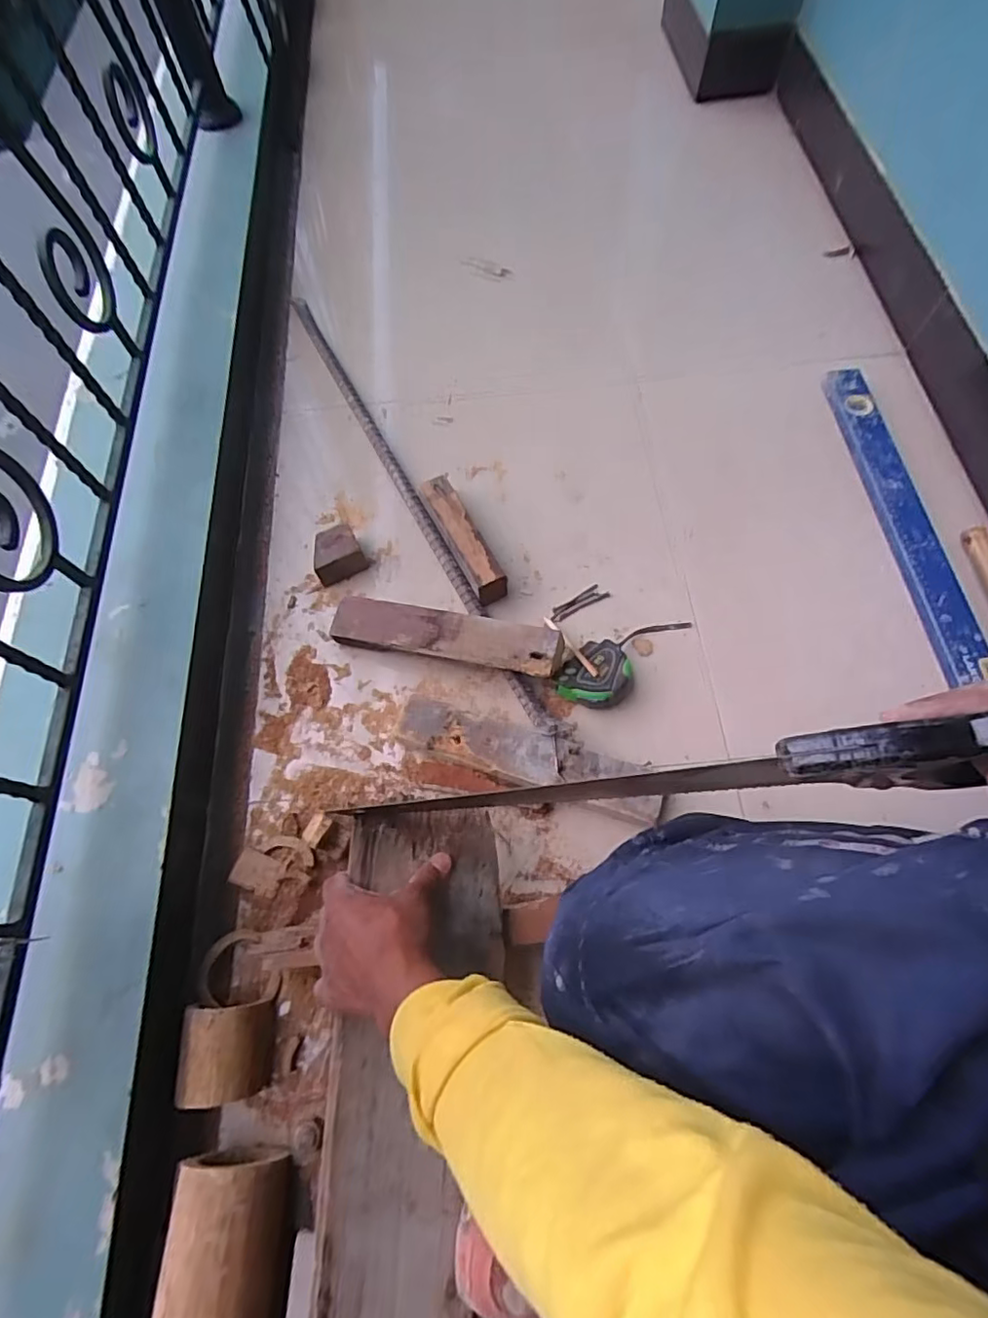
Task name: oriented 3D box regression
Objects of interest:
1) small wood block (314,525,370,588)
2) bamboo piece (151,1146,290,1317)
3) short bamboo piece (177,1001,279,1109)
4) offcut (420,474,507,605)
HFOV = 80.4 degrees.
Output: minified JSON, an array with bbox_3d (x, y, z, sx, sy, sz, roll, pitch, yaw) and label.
[{"bbox_3d":[-0.206,-0.137,0.772,0.065,0.046,0.056,-21,69,-7],"label":"small wood block"},{"bbox_3d":[-0.212,0.515,0.454,0.091,0.094,0.208,-4,68,0],"label":"bamboo piece"},{"bbox_3d":[-0.252,0.368,0.552,0.072,0.052,0.079,-6,68,-1],"label":"short bamboo piece"},{"bbox_3d":[-0.040,-0.153,0.762,0.046,0.058,0.188,-25,69,-8],"label":"offcut"}]

